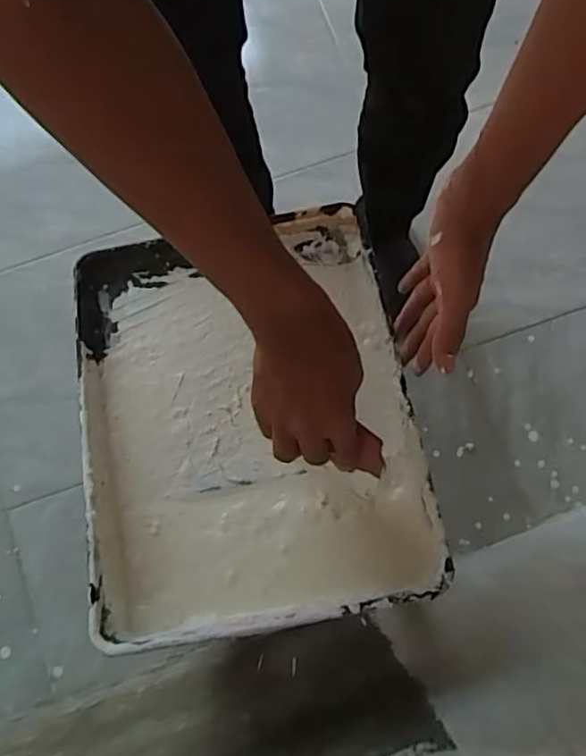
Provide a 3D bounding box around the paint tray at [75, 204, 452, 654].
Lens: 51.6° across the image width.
[{"bbox_3d":[-0.043,0.025,0.516,0.271,0.084,0.340,-11,80,-1],"label":"paint tray"}]

